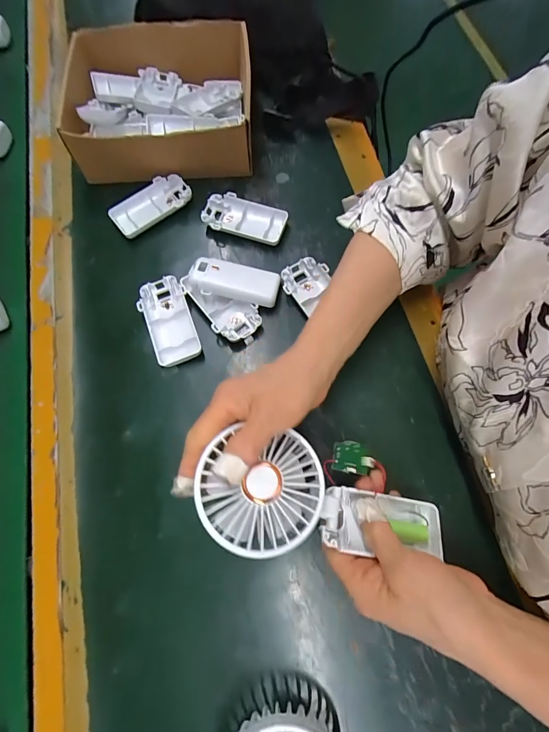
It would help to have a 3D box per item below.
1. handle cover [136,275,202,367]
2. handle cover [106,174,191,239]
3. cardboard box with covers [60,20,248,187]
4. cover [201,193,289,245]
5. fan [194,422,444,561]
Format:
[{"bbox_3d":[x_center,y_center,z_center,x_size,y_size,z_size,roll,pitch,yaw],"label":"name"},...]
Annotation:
[{"bbox_3d":[-0.109,-0.046,0.358,0.049,0.015,0.096,-18,72,-4],"label":"handle cover"},{"bbox_3d":[-0.144,-0.189,0.409,0.093,0.014,0.048,-34,74,-9],"label":"handle cover"},{"bbox_3d":[-0.133,-0.327,0.427,0.200,0.067,0.201,-3,71,1],"label":"cardboard box with covers"},{"bbox_3d":[-0.034,-0.169,0.400,0.096,0.019,0.048,16,73,7],"label":"cover"},{"bbox_3d":[0.037,0.091,0.249,0.179,0.028,0.075,12,71,-19],"label":"fan"}]

